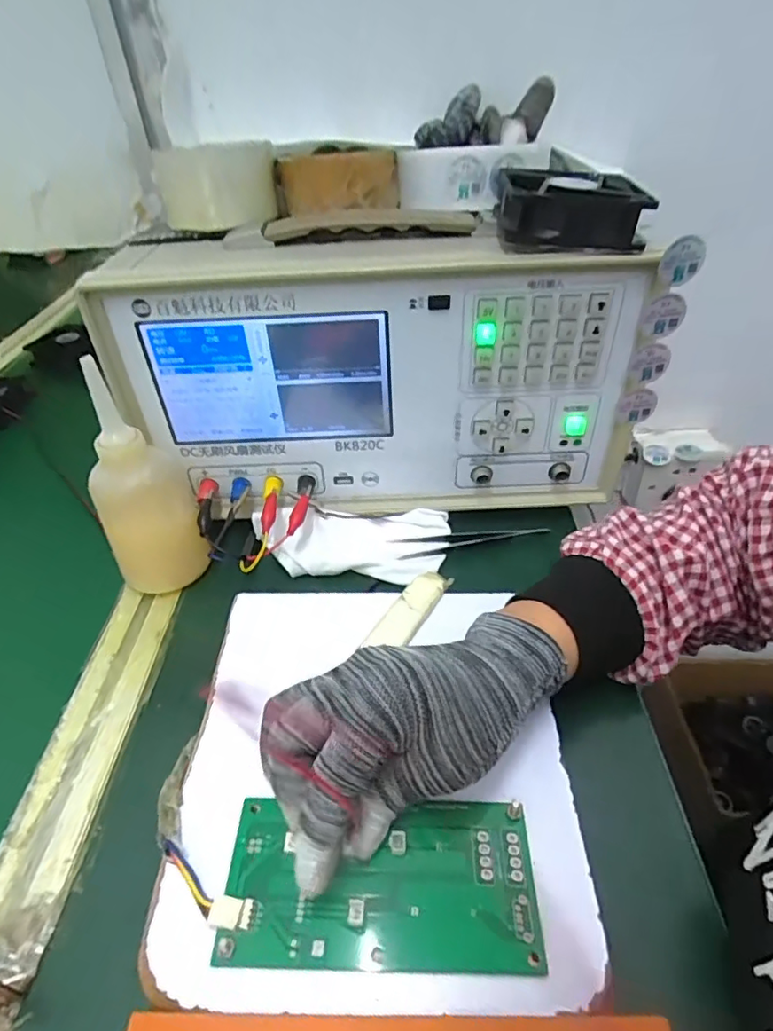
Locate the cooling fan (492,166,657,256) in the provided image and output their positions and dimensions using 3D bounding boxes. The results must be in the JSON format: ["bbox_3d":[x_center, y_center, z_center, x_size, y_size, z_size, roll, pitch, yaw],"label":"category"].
[{"bbox_3d":[0.109,-0.186,0.332,0.081,0.032,0.076,4,42,9],"label":"cooling fan"}]

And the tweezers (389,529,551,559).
[{"bbox_3d":[0.063,0.018,0.416,0.118,0.005,0.019,-8,41,-5],"label":"tweezers"}]

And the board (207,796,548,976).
[{"bbox_3d":[-0.003,0.160,0.244,0.135,0.007,0.065,-2,41,-1],"label":"board"}]

